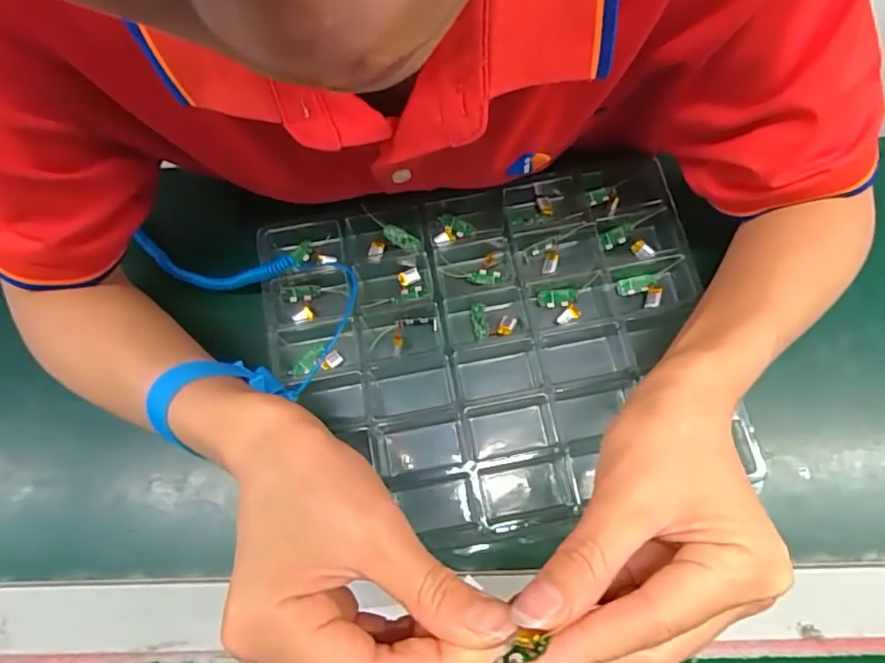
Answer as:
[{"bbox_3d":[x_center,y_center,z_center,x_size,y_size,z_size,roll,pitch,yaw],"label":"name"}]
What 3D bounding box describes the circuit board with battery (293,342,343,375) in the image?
[{"bbox_3d":[-0.087,0.019,0.388,0.033,0.006,0.019,-7,72,-1],"label":"circuit board with battery"}]

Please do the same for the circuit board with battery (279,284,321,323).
[{"bbox_3d":[-0.101,-0.021,0.400,0.026,0.008,0.026,-9,72,-2],"label":"circuit board with battery"}]

